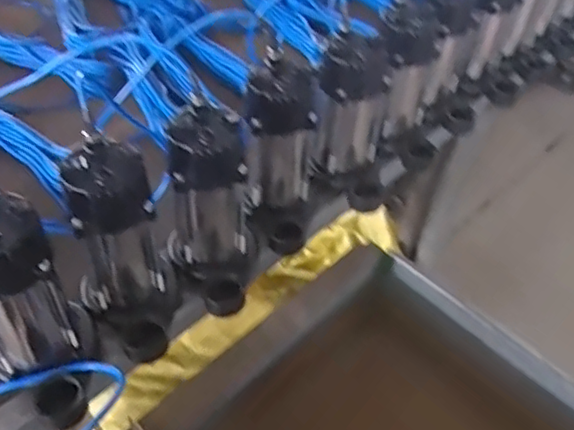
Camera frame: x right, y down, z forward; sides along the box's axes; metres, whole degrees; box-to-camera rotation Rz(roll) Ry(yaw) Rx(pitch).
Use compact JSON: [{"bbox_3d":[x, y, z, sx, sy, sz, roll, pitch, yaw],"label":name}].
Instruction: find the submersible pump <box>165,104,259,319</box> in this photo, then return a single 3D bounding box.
[{"bbox_3d":[-0.091,-0.001,0.746,0.115,0.224,0.136,-4,47,-9],"label":"submersible pump"}]

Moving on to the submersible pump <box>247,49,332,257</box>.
[{"bbox_3d":[-0.005,-0.077,0.844,0.117,0.246,0.120,24,49,17],"label":"submersible pump"}]

